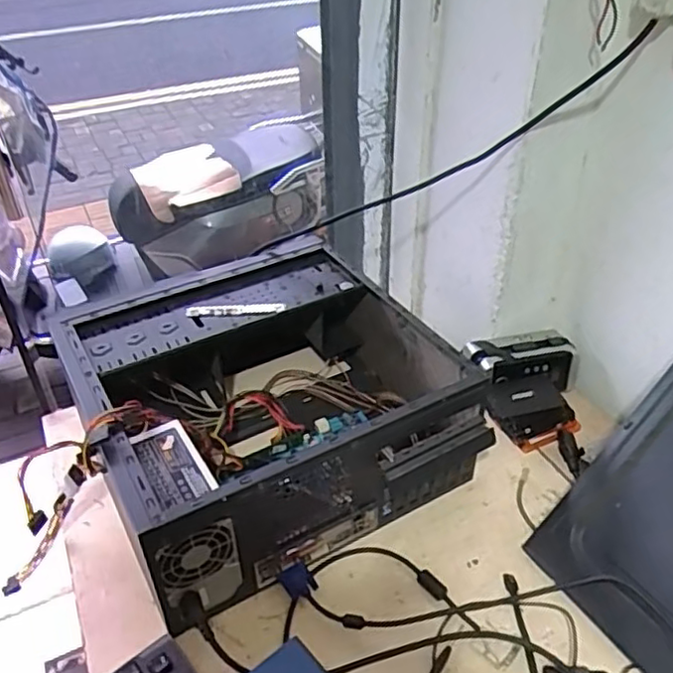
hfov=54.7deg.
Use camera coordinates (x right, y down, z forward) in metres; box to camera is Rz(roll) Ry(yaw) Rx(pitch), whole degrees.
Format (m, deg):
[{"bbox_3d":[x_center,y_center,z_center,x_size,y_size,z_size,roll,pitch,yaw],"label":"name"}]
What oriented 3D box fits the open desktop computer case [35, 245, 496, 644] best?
[{"bbox_3d":[-0.089,0.089,0.842,0.418,0.203,0.409,-22,42,-24],"label":"open desktop computer case"}]

